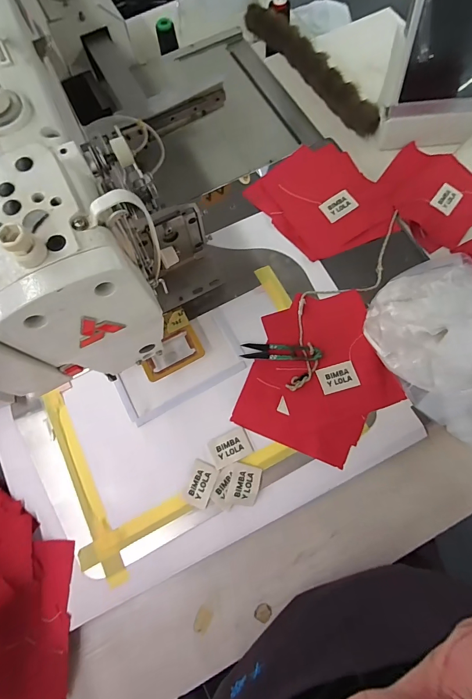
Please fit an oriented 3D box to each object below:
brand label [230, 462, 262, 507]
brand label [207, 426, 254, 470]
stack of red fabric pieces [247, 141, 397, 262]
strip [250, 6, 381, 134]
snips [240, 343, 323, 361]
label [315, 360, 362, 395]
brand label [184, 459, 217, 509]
[{"bbox_3d":[0.011,0.164,0.408,0.033,0.007,0.048,11,74,6],"label":"brand label"},{"bbox_3d":[-0.007,0.123,0.425,0.049,0.004,0.036,-23,73,-5],"label":"brand label"},{"bbox_3d":[0.138,-0.233,0.529,0.175,0.019,0.197,-36,75,-8],"label":"stack of red fabric pieces"},{"bbox_3d":[0.127,-0.530,0.622,0.040,0.037,0.398,-30,74,-7],"label":"strip"},{"bbox_3d":[0.061,0.003,0.453,0.103,0.010,0.022,4,73,3],"label":"snips"},{"bbox_3d":[0.135,0.037,0.446,0.050,0.004,0.034,-17,77,-3],"label":"label"},{"bbox_3d":[-0.044,0.164,0.414,0.030,0.004,0.051,16,74,7],"label":"brand label"}]

